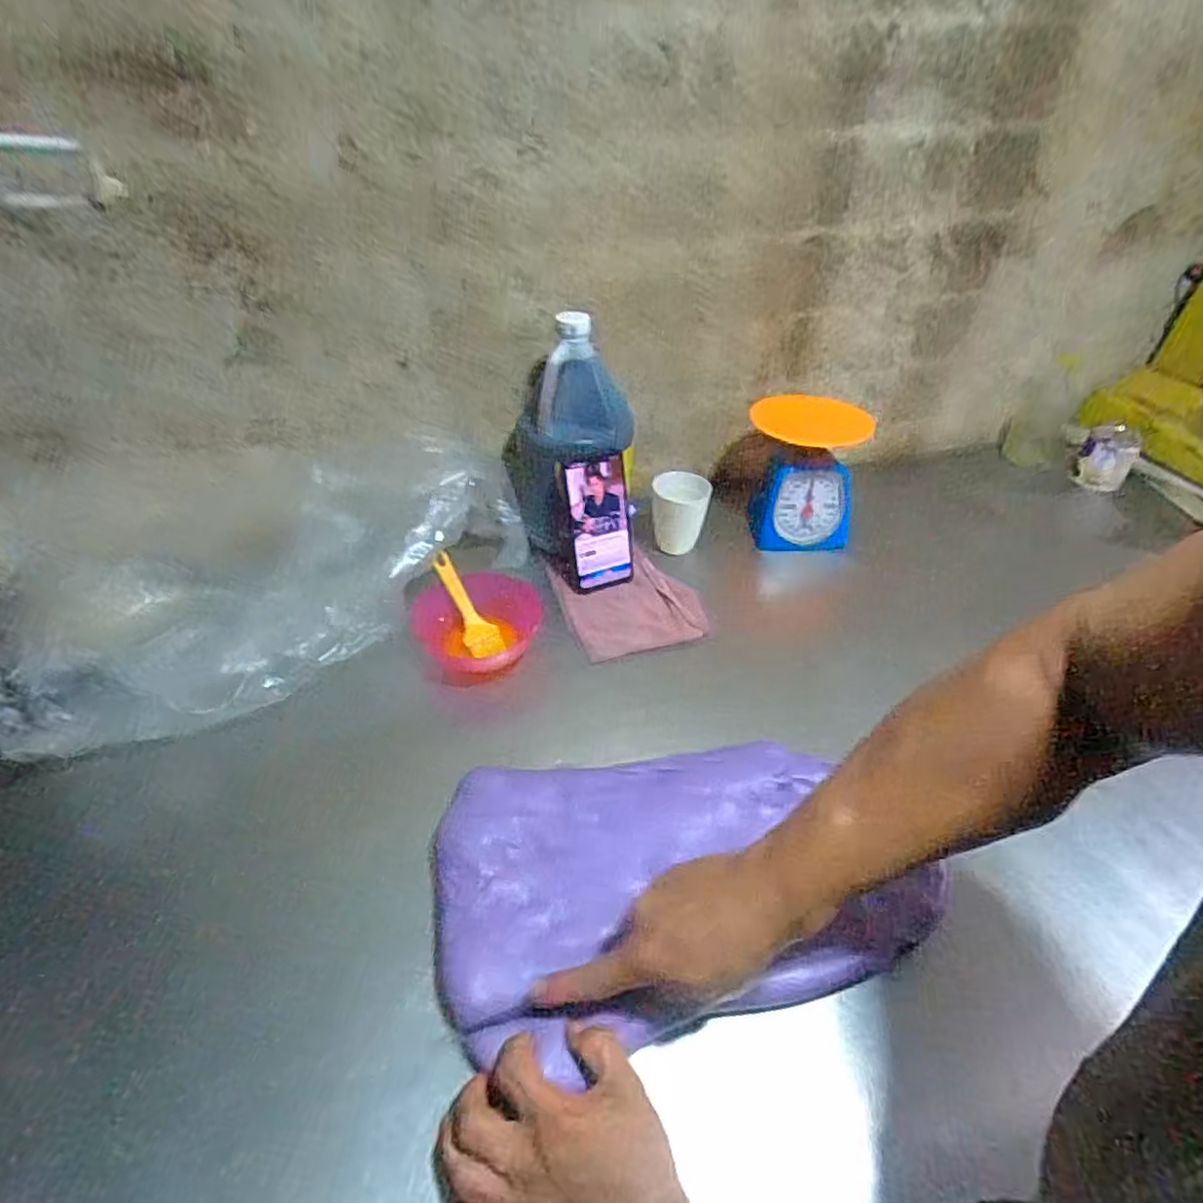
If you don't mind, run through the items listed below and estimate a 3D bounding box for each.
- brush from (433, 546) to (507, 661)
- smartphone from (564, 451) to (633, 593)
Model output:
[{"bbox_3d":[-0.159,0.002,0.777,0.044,0.009,0.140,-26,76,-27],"label":"brush"},{"bbox_3d":[-0.002,-0.095,0.833,0.073,0.161,0.012,-13,26,-13],"label":"smartphone"}]

